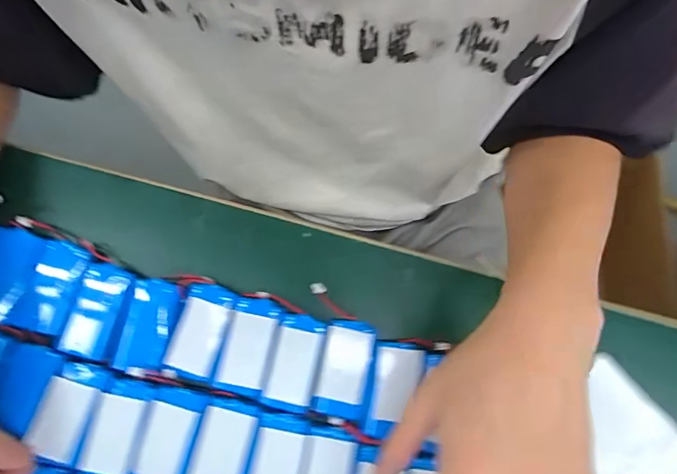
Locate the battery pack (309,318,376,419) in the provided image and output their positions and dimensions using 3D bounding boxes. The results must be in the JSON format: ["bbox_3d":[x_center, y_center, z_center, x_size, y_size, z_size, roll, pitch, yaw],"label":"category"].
[{"bbox_3d":[0.005,0.097,0.301,0.038,0.010,0.068,11,78,1],"label":"battery pack"}]

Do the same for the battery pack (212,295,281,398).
[{"bbox_3d":[-0.067,0.079,0.301,0.037,0.009,0.069,14,78,2],"label":"battery pack"}]

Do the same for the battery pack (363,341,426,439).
[{"bbox_3d":[0.041,0.112,0.300,0.036,0.005,0.067,9,78,1],"label":"battery pack"}]

